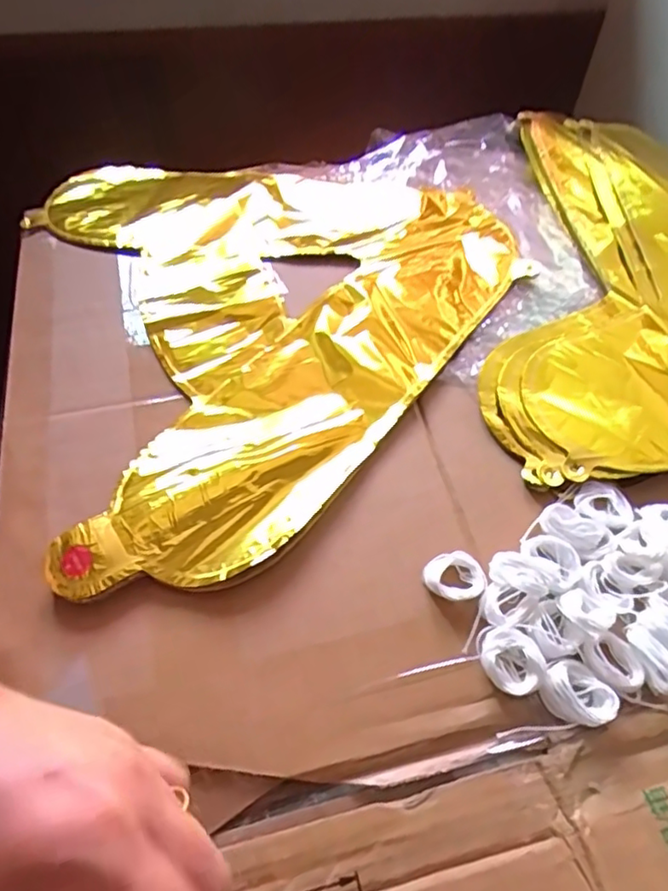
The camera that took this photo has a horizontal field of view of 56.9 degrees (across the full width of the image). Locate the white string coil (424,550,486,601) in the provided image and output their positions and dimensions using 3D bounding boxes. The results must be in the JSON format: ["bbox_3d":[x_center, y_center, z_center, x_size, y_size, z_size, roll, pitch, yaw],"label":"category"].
[{"bbox_3d":[0.062,0.068,0.318,0.029,0.010,0.025,-10,56,-9],"label":"white string coil"}]

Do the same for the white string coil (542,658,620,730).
[{"bbox_3d":[0.113,0.116,0.286,0.027,0.010,0.030,-30,61,-21],"label":"white string coil"}]

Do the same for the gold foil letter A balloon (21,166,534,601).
[{"bbox_3d":[-0.025,-0.110,0.438,0.340,0.011,0.383,-15,56,-12],"label":"gold foil letter A balloon"}]

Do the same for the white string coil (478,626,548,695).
[{"bbox_3d":[0.084,0.103,0.293,0.028,0.012,0.029,1,55,-1],"label":"white string coil"}]

